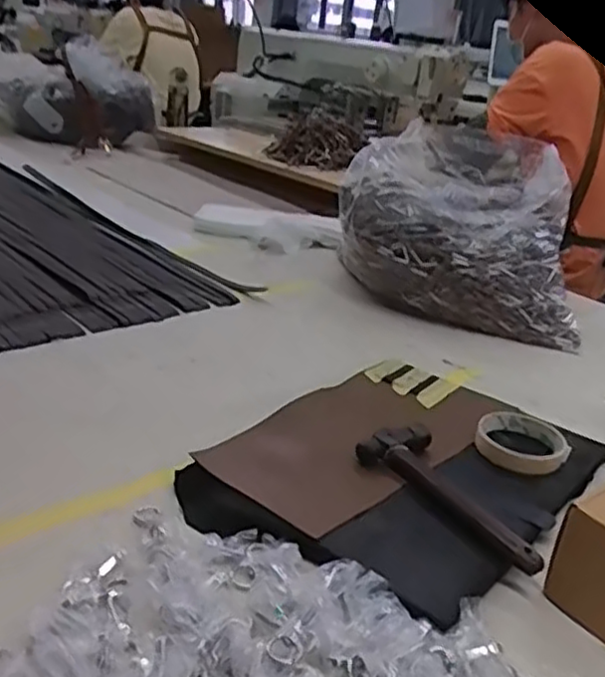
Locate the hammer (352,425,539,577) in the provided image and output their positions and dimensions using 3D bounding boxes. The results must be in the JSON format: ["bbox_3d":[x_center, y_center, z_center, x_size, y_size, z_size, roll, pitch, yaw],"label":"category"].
[{"bbox_3d":[0.136,0.136,0.613,0.075,0.032,0.188,-12,30,-37],"label":"hammer"}]

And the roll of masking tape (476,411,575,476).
[{"bbox_3d":[0.220,0.106,0.710,0.087,0.025,0.087,6,24,-3],"label":"roll of masking tape"}]

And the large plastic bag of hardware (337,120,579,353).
[{"bbox_3d":[0.255,-0.190,1.144,0.344,0.221,0.395,11,24,8],"label":"large plastic bag of hardware"}]

